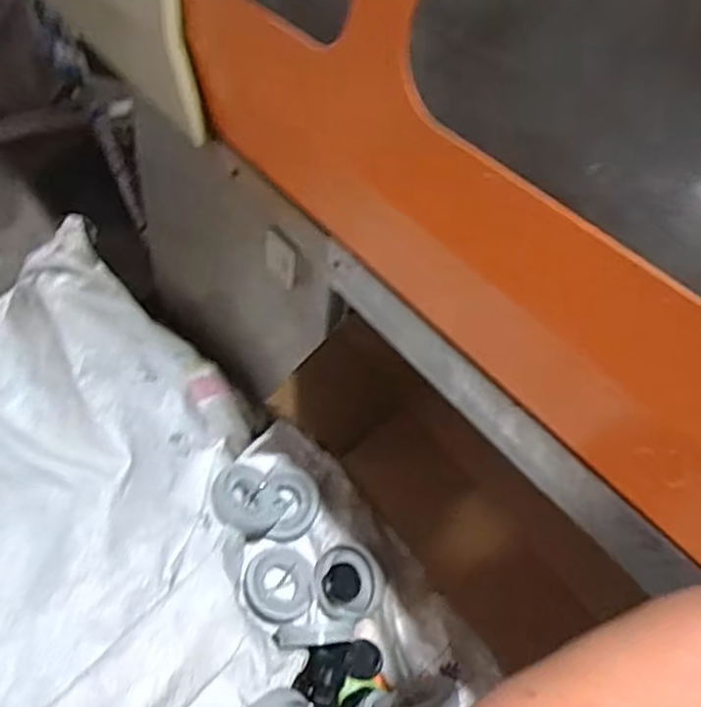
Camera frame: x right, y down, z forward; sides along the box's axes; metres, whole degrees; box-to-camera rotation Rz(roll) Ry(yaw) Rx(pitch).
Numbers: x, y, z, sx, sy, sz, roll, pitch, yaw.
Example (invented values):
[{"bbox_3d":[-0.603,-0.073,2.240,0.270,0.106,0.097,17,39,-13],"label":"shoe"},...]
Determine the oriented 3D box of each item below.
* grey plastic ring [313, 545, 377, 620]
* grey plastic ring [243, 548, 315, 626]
[{"bbox_3d":[-0.014,0.410,1.283,0.124,0.027,0.120,-5,79,27],"label":"grey plastic ring"},{"bbox_3d":[-0.133,0.425,1.308,0.129,0.025,0.129,5,68,-12],"label":"grey plastic ring"}]

